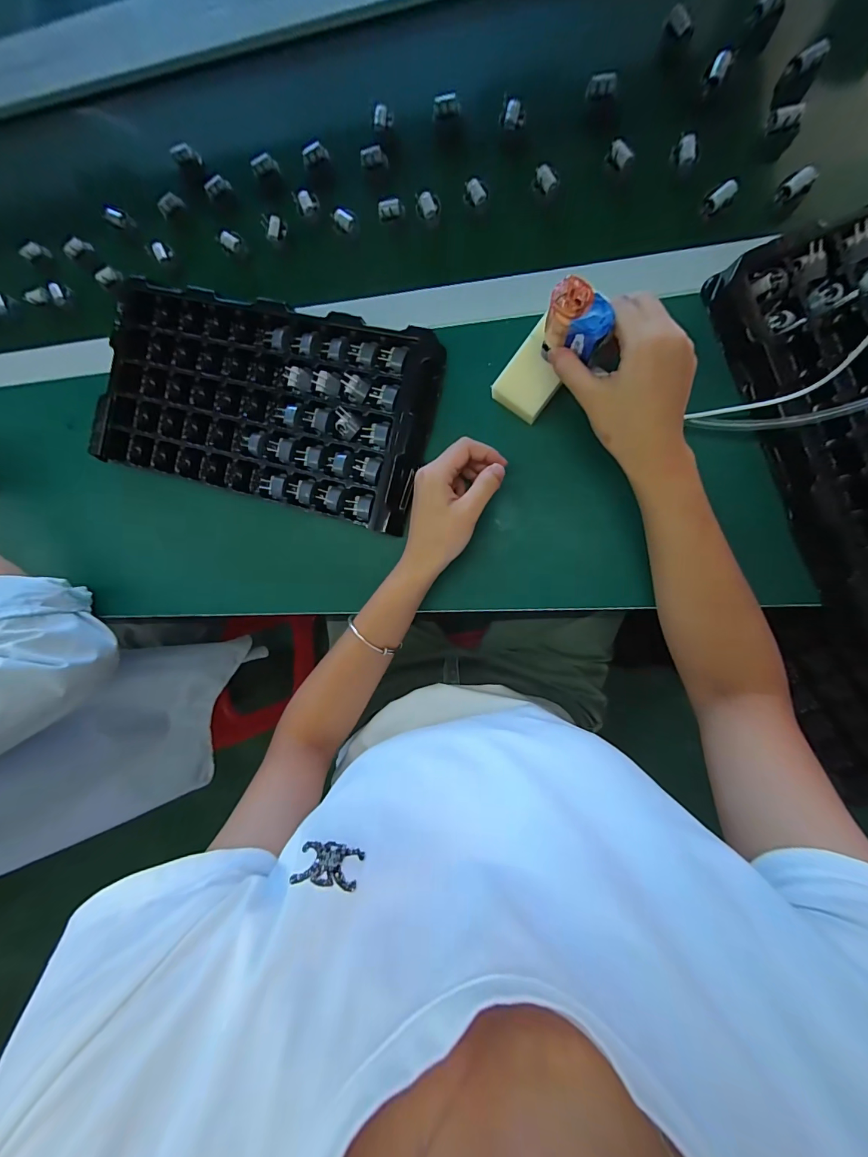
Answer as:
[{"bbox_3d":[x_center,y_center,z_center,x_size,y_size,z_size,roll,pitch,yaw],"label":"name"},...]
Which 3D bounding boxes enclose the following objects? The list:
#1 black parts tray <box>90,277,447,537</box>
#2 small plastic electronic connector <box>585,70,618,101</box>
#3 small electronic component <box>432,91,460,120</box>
[{"bbox_3d":[-0.186,-0.188,0.439,0.367,0.034,0.197,16,95,9],"label":"black parts tray"},{"bbox_3d":[0.161,-0.469,0.385,0.027,0.015,0.014,3,93,10],"label":"small plastic electronic connector"},{"bbox_3d":[0.012,-0.481,0.411,0.028,0.014,0.014,-7,91,10],"label":"small electronic component"}]

